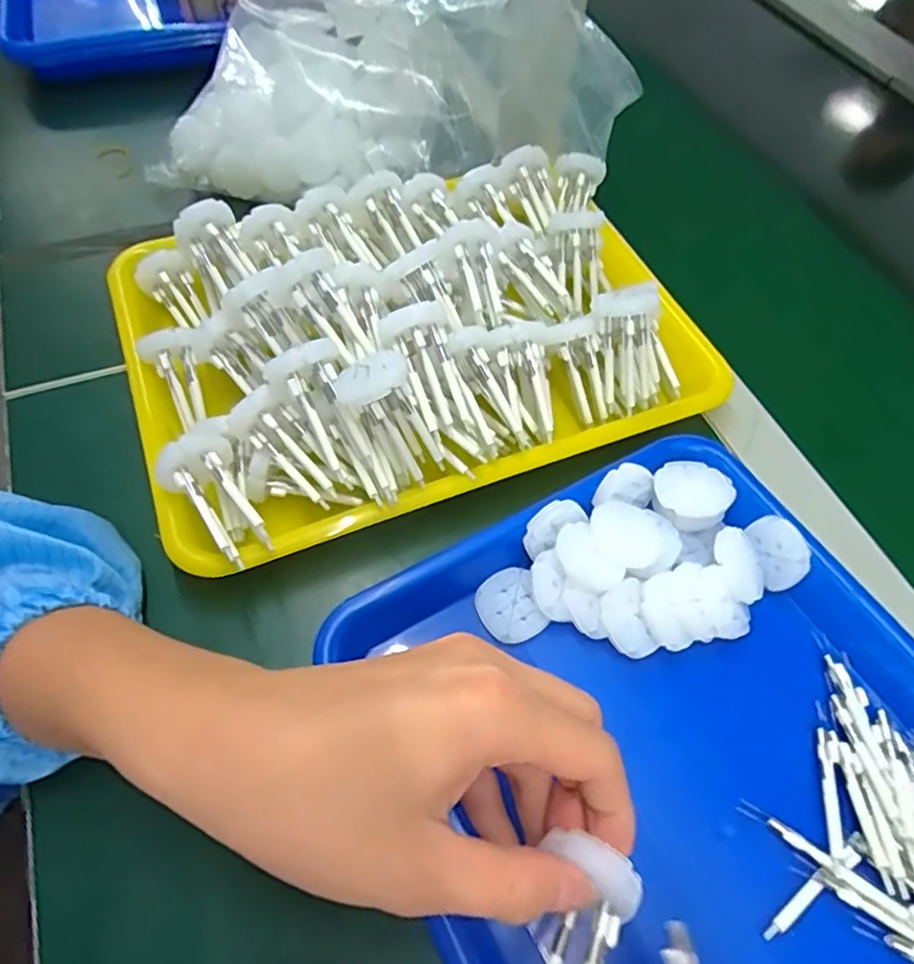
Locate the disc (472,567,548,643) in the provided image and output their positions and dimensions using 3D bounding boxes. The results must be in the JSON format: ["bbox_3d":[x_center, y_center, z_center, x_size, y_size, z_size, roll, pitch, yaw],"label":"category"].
[{"bbox_3d":[0.026,0.061,0.311,0.030,0.005,0.034,-15,60,-12],"label":"disc"}]

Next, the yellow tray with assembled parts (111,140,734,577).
[{"bbox_3d":[-0.027,-0.101,0.366,0.315,0.077,0.229,-18,61,-14],"label":"yellow tray with assembled parts"}]

